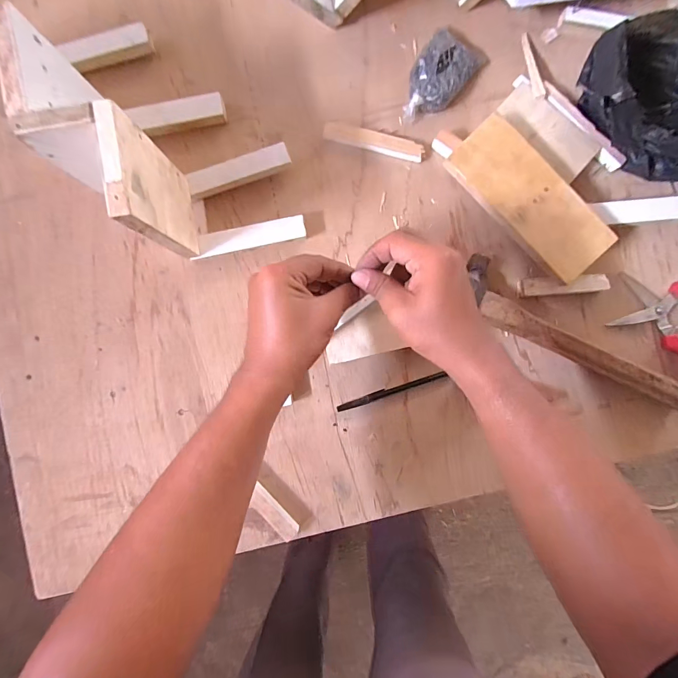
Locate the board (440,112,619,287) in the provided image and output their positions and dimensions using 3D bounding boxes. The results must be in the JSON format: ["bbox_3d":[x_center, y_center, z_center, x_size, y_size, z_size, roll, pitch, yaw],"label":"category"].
[{"bbox_3d":[0.226,-0.165,0.438,0.086,0.008,0.202,-44,89,7],"label":"board"}]

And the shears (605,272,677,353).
[{"bbox_3d":[0.417,-0.023,0.461,0.142,0.028,0.150,13,88,0],"label":"shears"}]

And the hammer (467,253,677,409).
[{"bbox_3d":[0.278,0.006,0.453,0.304,0.031,0.077,34,88,0],"label":"hammer"}]

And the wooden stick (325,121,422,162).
[{"bbox_3d":[0.043,-0.244,0.465,0.123,0.007,0.024,13,88,0],"label":"wooden stick"}]

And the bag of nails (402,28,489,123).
[{"bbox_3d":[0.124,-0.327,0.461,0.065,0.027,0.129,41,88,0],"label":"bag of nails"}]

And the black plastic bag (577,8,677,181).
[{"bbox_3d":[0.391,-0.283,0.432,0.164,0.095,0.192,-29,89,-1],"label":"black plastic bag"}]

